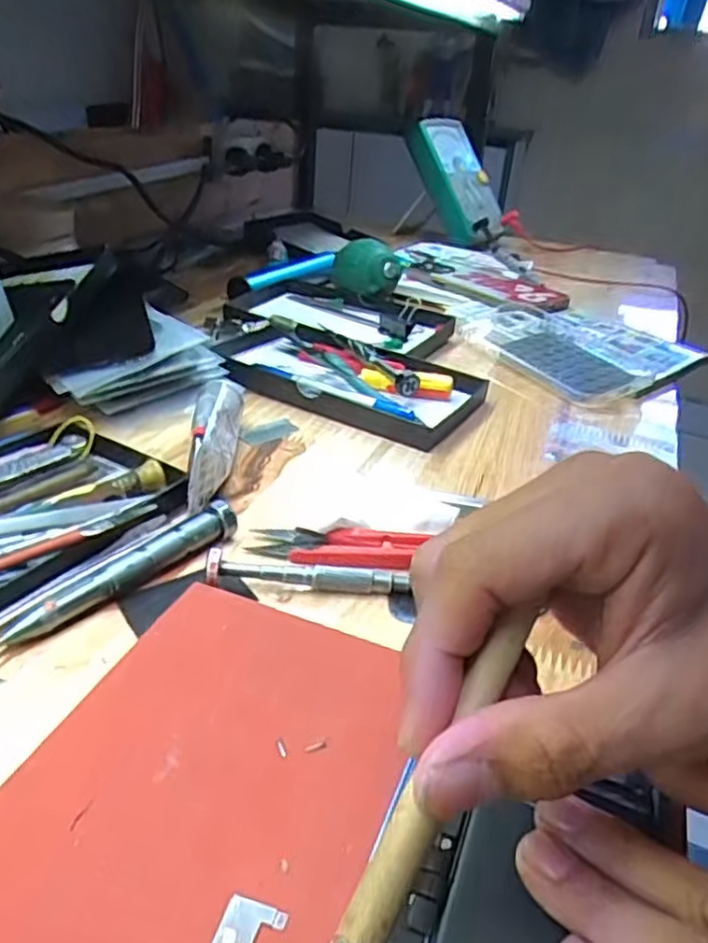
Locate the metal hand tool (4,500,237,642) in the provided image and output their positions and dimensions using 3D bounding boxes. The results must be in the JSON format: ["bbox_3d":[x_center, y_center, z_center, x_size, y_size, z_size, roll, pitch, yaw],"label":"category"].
[{"bbox_3d":[-0.095,0.040,0.293,0.012,0.017,0.104,28,37,33],"label":"metal hand tool"}]

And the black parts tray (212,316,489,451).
[{"bbox_3d":[-0.008,-0.068,0.487,0.185,0.025,0.100,19,33,22],"label":"black parts tray"}]

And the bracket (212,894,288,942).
[{"bbox_3d":[-0.027,0.117,0.174,0.015,0.004,0.019,13,31,13],"label":"bracket"}]

